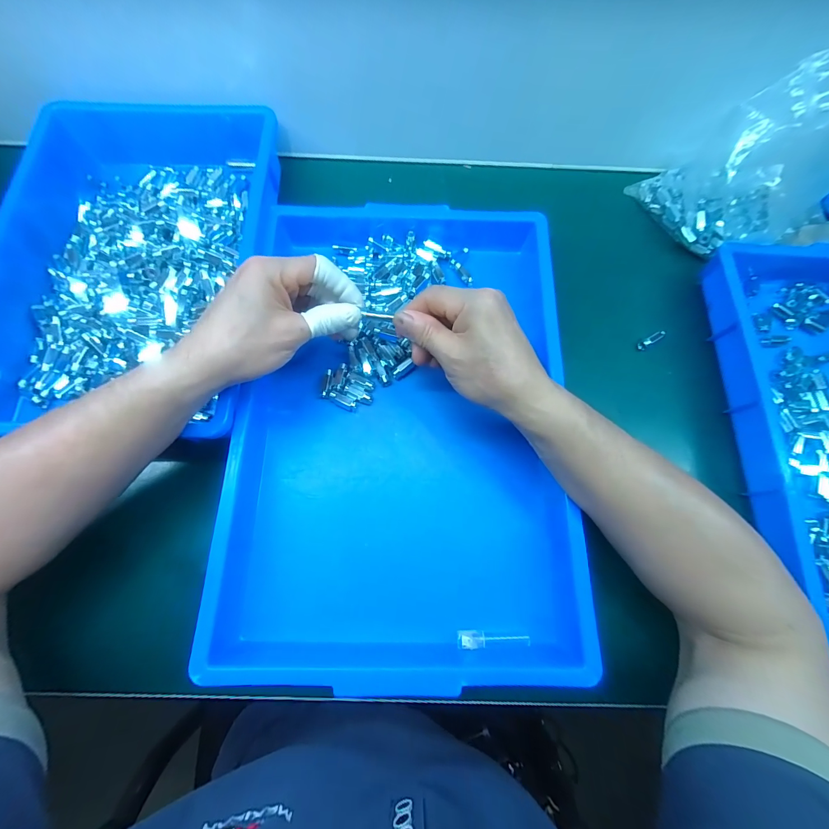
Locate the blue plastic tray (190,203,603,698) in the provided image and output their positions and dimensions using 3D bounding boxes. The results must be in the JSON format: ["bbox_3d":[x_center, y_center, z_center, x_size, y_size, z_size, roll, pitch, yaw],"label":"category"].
[{"bbox_3d":[-0.009,-0.001,0.330,0.284,0.051,0.438,1,73,0],"label":"blue plastic tray"}]

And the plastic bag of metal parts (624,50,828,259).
[{"bbox_3d":[0.346,-0.266,0.369,0.113,0.136,0.158,-42,79,-12],"label":"plastic bag of metal parts"}]

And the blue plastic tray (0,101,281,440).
[{"bbox_3d":[-0.269,-0.158,0.354,0.240,0.064,0.369,1,74,-2],"label":"blue plastic tray"}]

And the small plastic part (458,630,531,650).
[{"bbox_3d":[0.064,0.180,0.286,0.057,0.006,0.013,-1,74,-2],"label":"small plastic part"}]

